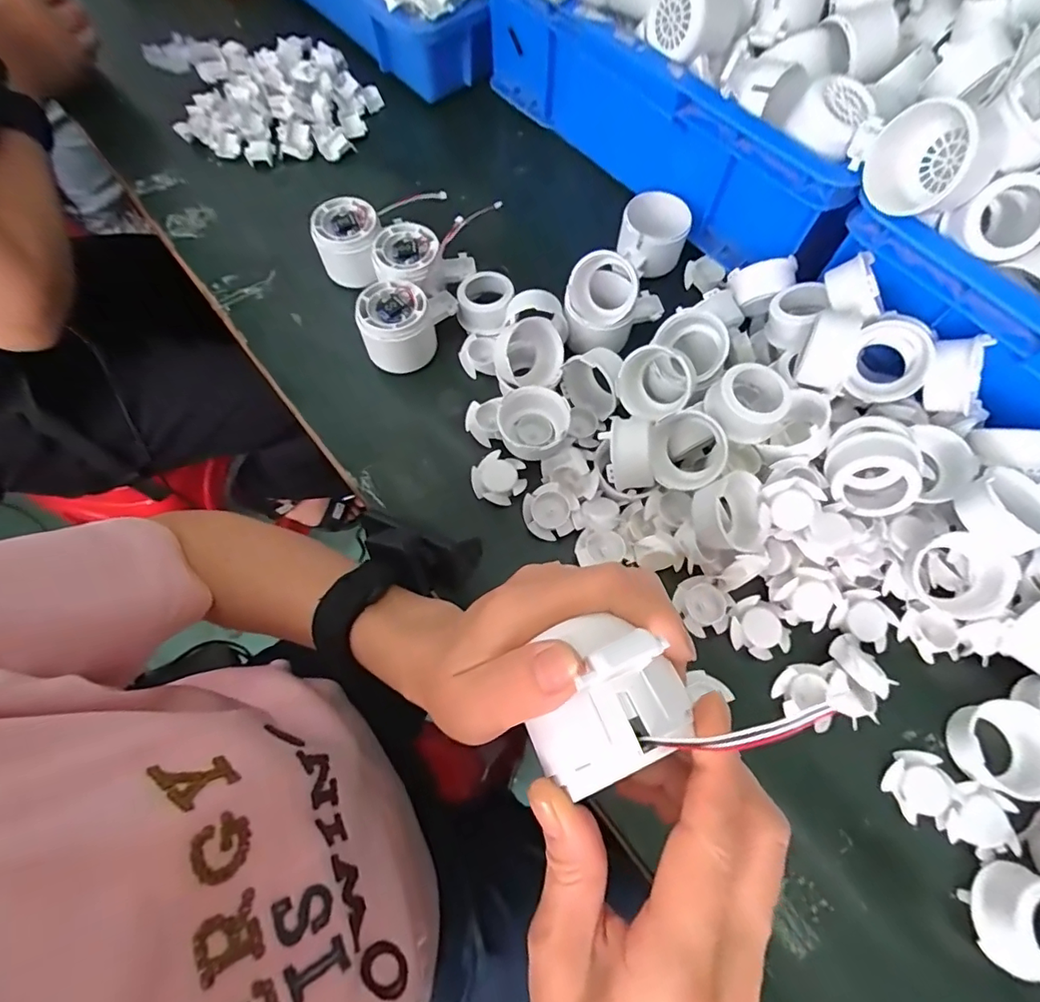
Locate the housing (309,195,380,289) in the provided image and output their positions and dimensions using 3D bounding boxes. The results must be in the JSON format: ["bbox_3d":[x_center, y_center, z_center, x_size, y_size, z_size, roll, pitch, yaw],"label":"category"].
[{"bbox_3d":[-0.149,-0.224,0.462,0.059,0.044,0.066,-15,69,-6],"label":"housing"}]

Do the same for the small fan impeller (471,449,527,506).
[{"bbox_3d":[-0.016,-0.018,0.398,0.040,0.011,0.038,0,68,0],"label":"small fan impeller"}]

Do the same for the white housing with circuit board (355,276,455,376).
[{"bbox_3d":[-0.091,-0.150,0.431,0.082,0.046,0.071,-15,69,-6],"label":"white housing with circuit board"}]

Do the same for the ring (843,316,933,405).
[{"bbox_3d":[0.261,-0.100,0.371,0.047,0.057,0.036,37,30,-5],"label":"ring"}]

